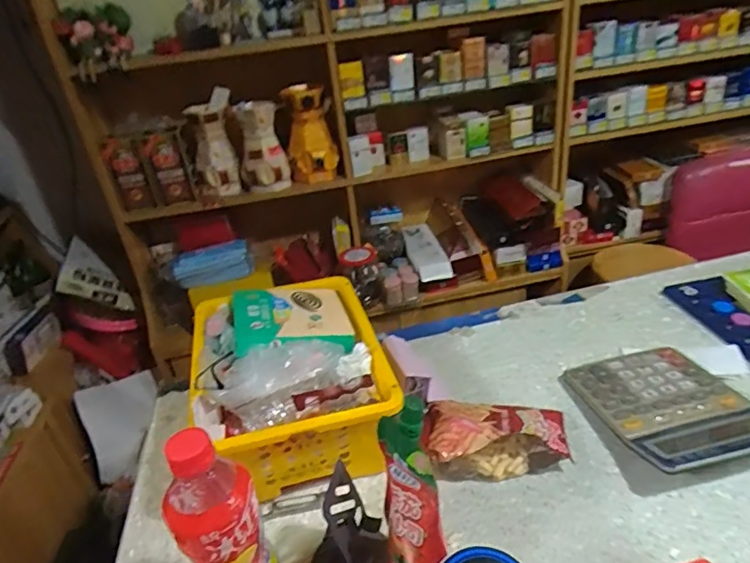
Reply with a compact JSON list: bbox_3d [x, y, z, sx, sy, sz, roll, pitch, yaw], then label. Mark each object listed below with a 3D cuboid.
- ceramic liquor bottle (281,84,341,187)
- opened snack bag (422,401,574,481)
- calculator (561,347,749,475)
[{"bbox_3d":[-0.165,-0.376,1.317,0.122,0.224,0.093,-8,30,-1],"label":"ceramic liquor bottle"},{"bbox_3d":[0.129,0.166,0.570,0.163,0.051,0.100,-1,31,12],"label":"opened snack bag"},{"bbox_3d":[0.335,0.135,0.579,0.155,0.043,0.194,-12,30,-7],"label":"calculator"}]

